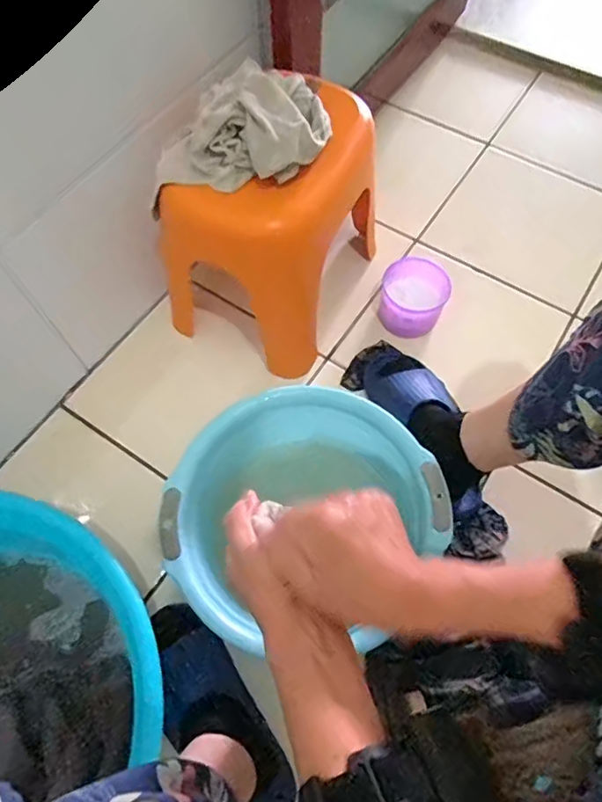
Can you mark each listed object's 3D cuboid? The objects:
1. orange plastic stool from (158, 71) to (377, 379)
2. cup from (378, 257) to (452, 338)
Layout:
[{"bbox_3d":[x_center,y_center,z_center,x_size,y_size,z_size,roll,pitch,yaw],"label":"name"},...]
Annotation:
[{"bbox_3d":[-0.034,-0.251,0.774,0.214,0.283,0.288,24,67,11],"label":"orange plastic stool"},{"bbox_3d":[0.180,-0.170,0.869,0.107,0.065,0.106,0,65,0],"label":"cup"}]

